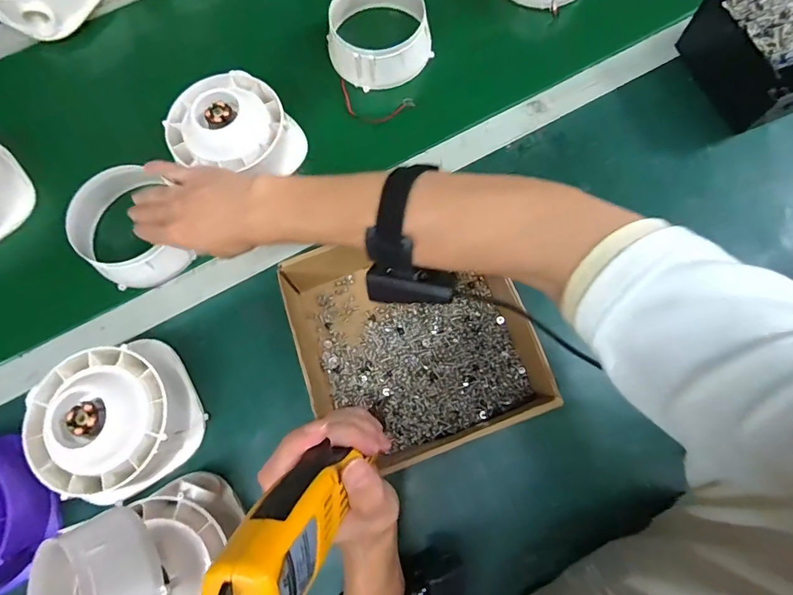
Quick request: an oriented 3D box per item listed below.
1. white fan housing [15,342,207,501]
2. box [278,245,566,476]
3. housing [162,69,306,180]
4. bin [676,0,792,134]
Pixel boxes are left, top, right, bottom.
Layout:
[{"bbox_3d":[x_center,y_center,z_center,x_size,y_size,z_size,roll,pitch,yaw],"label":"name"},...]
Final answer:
[{"bbox_3d":[-0.267,0.114,0.412,0.132,0.063,0.133,-33,76,-8],"label":"white fan housing"},{"bbox_3d":[0.013,0.041,0.418,0.213,0.073,0.207,-18,74,-4],"label":"box"},{"bbox_3d":[-0.183,-0.194,0.496,0.139,0.058,0.118,-11,74,-2],"label":"housing"},{"bbox_3d":[0.418,-0.282,0.491,0.132,0.064,0.144,-23,75,-5],"label":"bin"}]

